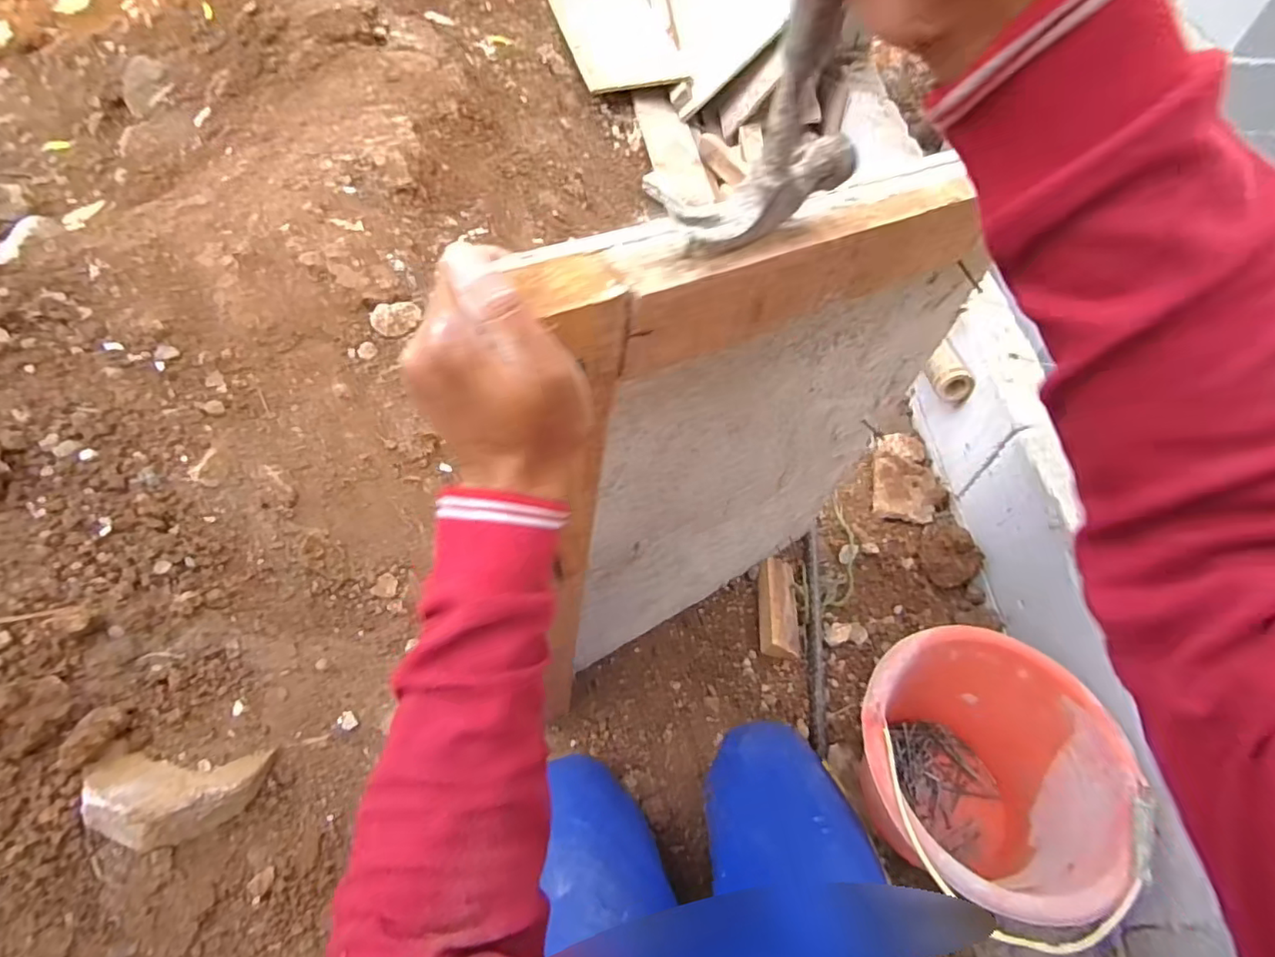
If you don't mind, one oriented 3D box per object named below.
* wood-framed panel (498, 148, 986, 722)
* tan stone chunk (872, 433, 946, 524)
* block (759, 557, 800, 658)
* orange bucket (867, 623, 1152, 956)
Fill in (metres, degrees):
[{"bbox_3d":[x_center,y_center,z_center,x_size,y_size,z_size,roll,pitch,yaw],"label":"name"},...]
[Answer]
[{"bbox_3d":[0.119,0.002,0.615,0.442,0.642,0.061,-27,60,-21],"label":"wood-framed panel"},{"bbox_3d":[0.504,-0.005,1.119,0.121,0.031,0.194,9,54,4],"label":"tan stone chunk"},{"bbox_3d":[0.223,0.201,0.927,0.062,0.041,0.158,5,54,1],"label":"block"},{"bbox_3d":[0.384,0.356,0.718,0.281,0.214,0.267,1,54,-2],"label":"orange bucket"}]

